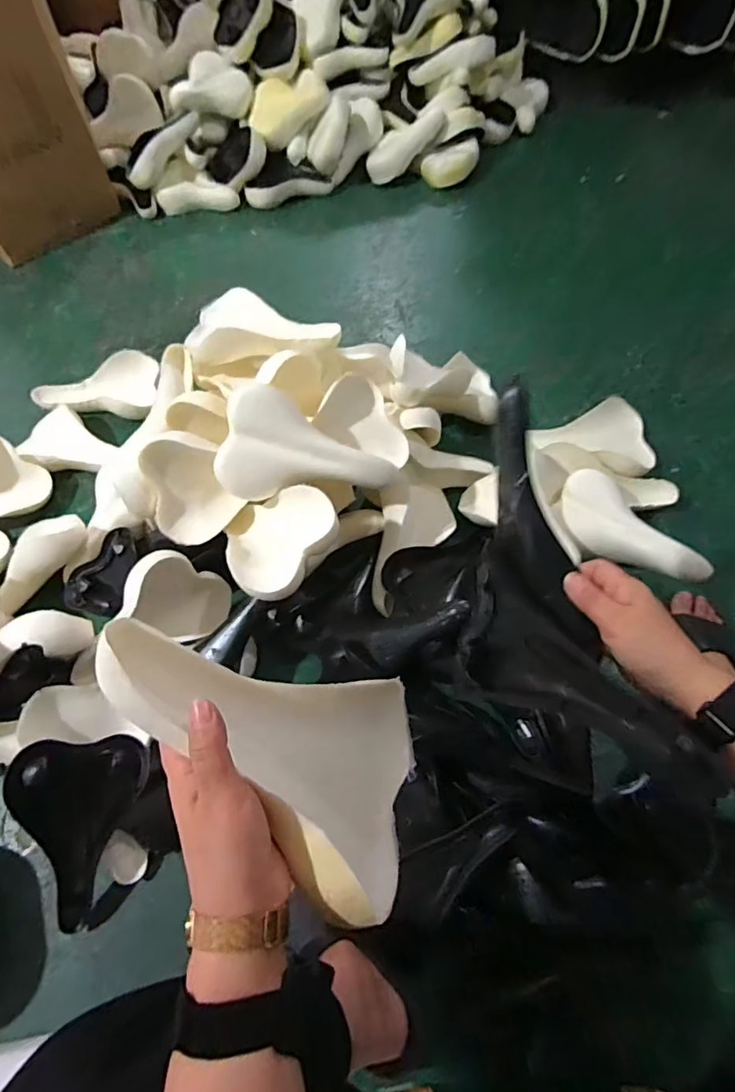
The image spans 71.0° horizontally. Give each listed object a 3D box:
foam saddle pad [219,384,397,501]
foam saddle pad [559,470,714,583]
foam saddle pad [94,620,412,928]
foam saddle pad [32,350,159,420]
[{"bbox_3d":[-0.097,-0.115,0.755,0.250,0.065,0.152,27,93,-14],"label":"foam saddle pad"},{"bbox_3d":[0.418,-0.024,0.835,0.100,0.063,0.253,-34,64,-17],"label":"foam saddle pad"},{"bbox_3d":[-0.050,0.128,0.343,0.259,0.065,0.148,40,60,-23],"label":"foam saddle pad"},{"bbox_3d":[-0.586,-0.358,1.130,0.253,0.054,0.185,-10,59,-4],"label":"foam saddle pad"}]

